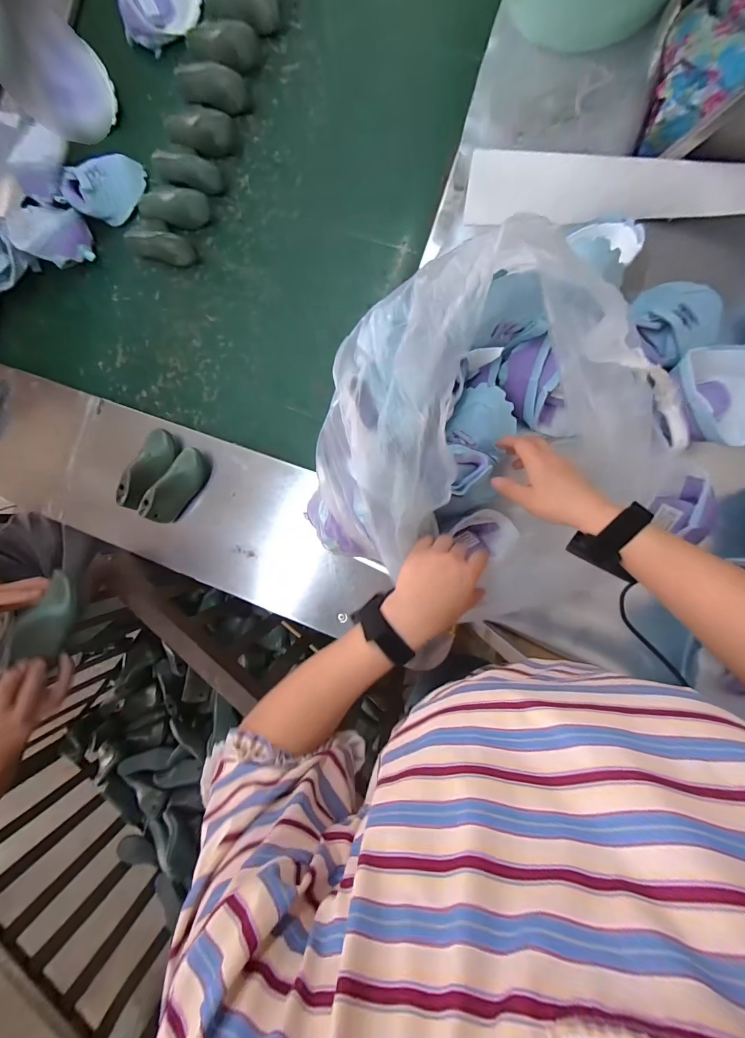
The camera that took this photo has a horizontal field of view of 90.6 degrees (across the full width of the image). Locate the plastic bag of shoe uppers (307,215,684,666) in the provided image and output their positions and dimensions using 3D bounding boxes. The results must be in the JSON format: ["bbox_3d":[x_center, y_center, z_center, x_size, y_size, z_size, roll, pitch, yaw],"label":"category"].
[{"bbox_3d":[0.123,-0.066,0.401,0.368,0.243,0.374,7,91,9],"label":"plastic bag of shoe uppers"}]

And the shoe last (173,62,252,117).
[{"bbox_3d":[-0.278,-0.731,0.632,0.133,0.062,0.059,12,92,9],"label":"shoe last"}]

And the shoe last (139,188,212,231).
[{"bbox_3d":[-0.354,-0.542,0.648,0.134,0.051,0.041,2,90,9],"label":"shoe last"}]

